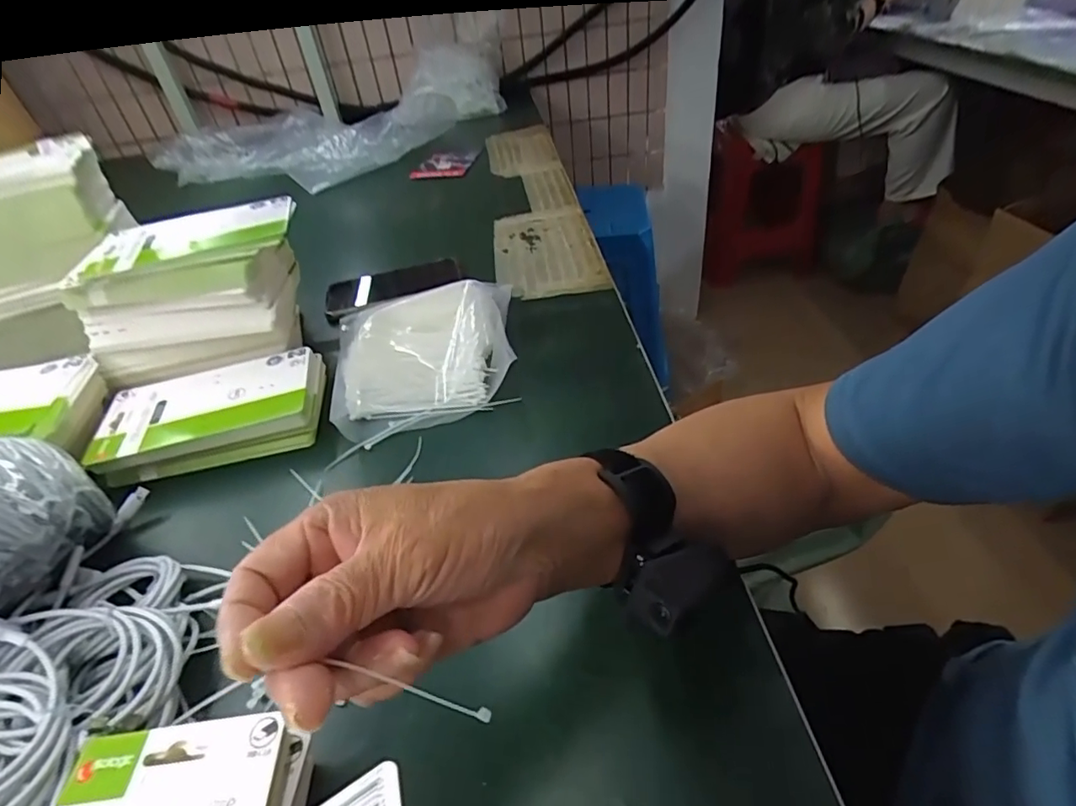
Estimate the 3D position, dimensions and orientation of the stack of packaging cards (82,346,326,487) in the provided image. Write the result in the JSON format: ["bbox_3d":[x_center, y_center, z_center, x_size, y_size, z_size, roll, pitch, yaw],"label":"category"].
[{"bbox_3d":[-0.295,0.010,0.517,0.186,0.040,0.104,-14,41,-7],"label":"stack of packaging cards"}]

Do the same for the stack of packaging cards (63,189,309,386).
[{"bbox_3d":[-0.337,-0.114,0.564,0.206,0.107,0.128,-13,40,-5],"label":"stack of packaging cards"}]

